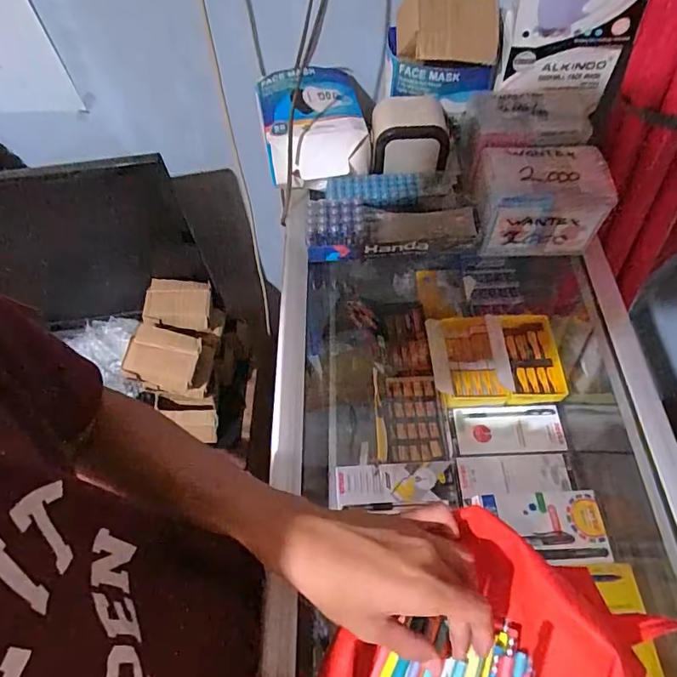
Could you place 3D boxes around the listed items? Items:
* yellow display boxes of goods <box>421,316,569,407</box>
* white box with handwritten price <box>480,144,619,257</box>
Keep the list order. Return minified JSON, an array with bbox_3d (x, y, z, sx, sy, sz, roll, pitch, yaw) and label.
[{"bbox_3d":[0.224,0.031,0.689,0.174,0.053,0.133,-4,59,1],"label":"yellow display boxes of goods"},{"bbox_3d":[0.222,-0.154,0.545,0.129,0.094,0.089,-2,59,2],"label":"white box with handwritten price"}]

